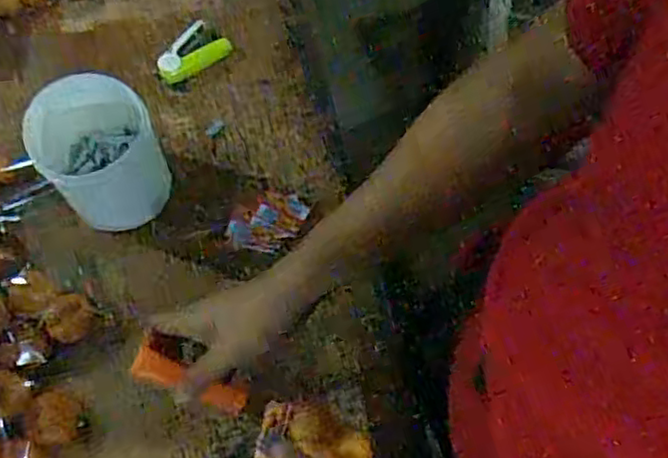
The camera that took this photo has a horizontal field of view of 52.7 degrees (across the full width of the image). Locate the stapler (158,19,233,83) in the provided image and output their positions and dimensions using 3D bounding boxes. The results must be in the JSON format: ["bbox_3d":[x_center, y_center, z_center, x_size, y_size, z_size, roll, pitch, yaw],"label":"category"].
[{"bbox_3d":[-0.166,-0.205,0.776,0.086,0.019,0.052,-34,72,-14],"label":"stapler"}]

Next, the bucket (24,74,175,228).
[{"bbox_3d":[-0.228,-0.074,0.669,0.111,0.116,0.108,0,68,-1],"label":"bucket"}]

